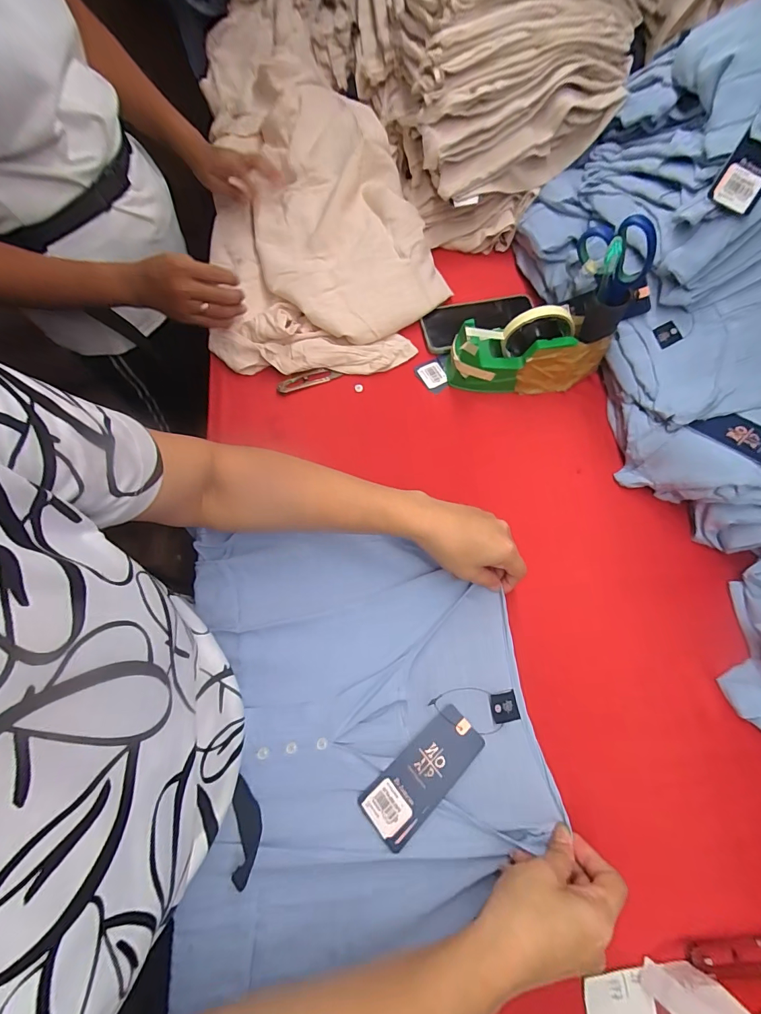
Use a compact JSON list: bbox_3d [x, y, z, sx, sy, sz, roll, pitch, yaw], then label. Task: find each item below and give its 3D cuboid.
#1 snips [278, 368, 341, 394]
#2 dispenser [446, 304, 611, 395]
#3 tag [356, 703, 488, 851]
[{"bbox_3d":[-0.098,-0.173,0.538,0.085,0.005,0.020,-20,96,-8],"label":"snips"},{"bbox_3d":[0.186,-0.195,0.500,0.190,0.101,0.057,3,69,-2],"label":"dispenser"},{"bbox_3d":[0.039,0.242,0.359,0.119,0.004,0.049,-41,73,-16],"label":"tag"}]

